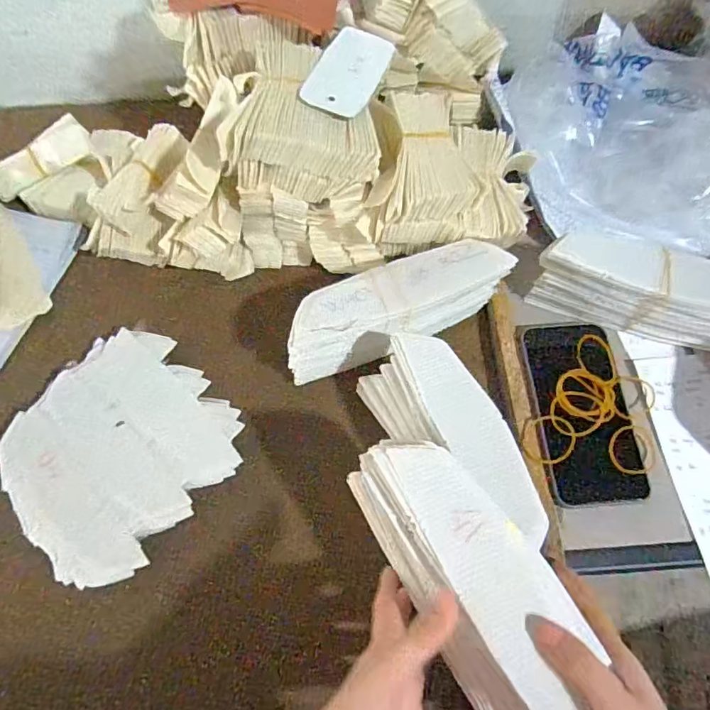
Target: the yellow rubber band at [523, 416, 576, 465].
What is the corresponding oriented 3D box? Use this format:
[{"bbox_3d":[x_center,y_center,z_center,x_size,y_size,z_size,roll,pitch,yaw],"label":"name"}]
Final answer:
[{"bbox_3d":[0.163,0.071,0.430,0.039,0.007,0.041,0,68,1],"label":"yellow rubber band"}]

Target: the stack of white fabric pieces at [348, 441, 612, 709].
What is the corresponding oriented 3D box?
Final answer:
[{"bbox_3d":[0.072,0.133,0.310,0.078,0.042,0.183,-29,69,-10],"label":"stack of white fabric pieces"}]

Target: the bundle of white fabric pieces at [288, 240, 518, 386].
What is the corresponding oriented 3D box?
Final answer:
[{"bbox_3d":[0.033,-0.044,0.454,0.202,0.061,0.065,-16,67,-6],"label":"bundle of white fabric pieces"}]

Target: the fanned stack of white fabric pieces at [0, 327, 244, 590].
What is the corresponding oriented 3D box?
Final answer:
[{"bbox_3d":[-0.205,0.079,0.442,0.175,0.014,0.180,41,74,16],"label":"fanned stack of white fabric pieces"}]

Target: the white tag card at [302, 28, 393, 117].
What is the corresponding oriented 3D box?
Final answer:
[{"bbox_3d":[-0.004,-0.239,0.429,0.055,0.005,0.097,22,69,5],"label":"white tag card"}]

